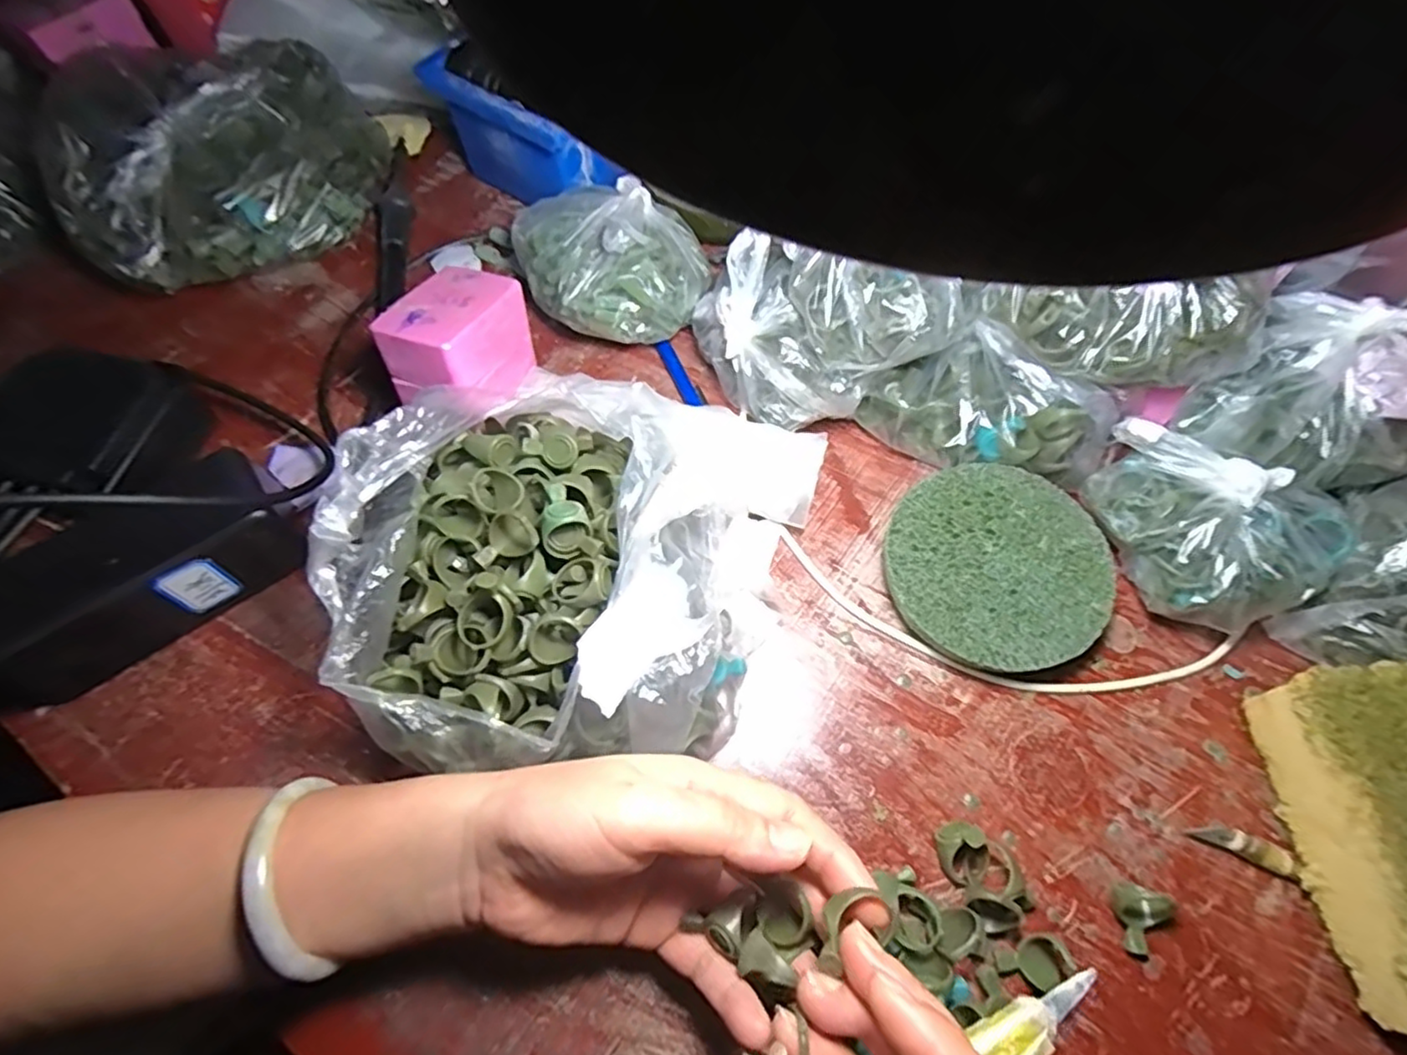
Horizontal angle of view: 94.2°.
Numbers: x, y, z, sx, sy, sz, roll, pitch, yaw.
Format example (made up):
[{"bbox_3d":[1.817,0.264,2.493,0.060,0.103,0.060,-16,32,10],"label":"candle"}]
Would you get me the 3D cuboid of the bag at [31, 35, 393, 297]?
[{"bbox_3d":[-0.322,-0.250,0.440,0.198,0.077,0.159,-29,68,-13],"label":"bag"}]

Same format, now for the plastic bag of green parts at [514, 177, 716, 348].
[{"bbox_3d":[-0.056,-0.157,0.399,0.117,0.068,0.087,-4,65,-2],"label":"plastic bag of green parts"}]

